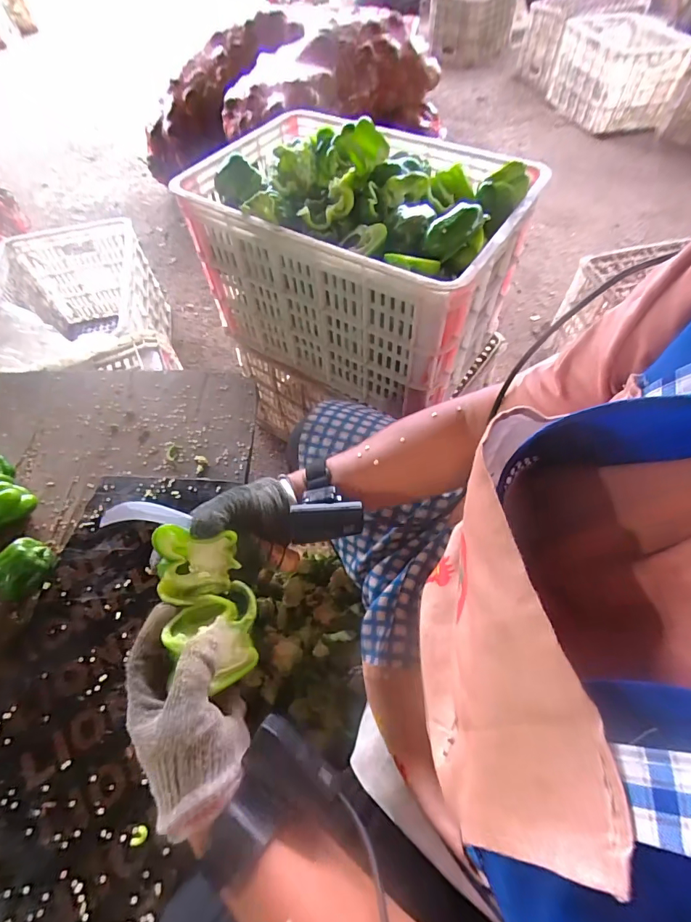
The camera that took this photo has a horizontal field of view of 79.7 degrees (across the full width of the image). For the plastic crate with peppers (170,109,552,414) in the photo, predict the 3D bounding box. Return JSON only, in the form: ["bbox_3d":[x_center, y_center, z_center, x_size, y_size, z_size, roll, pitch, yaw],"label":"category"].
[{"bbox_3d":[0.031,-0.372,0.756,0.496,0.323,0.369,27,63,18],"label":"plastic crate with peppers"}]

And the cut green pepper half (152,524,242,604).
[{"bbox_3d":[-0.135,0.089,0.374,0.069,0.038,0.058,4,84,-12],"label":"cut green pepper half"}]

